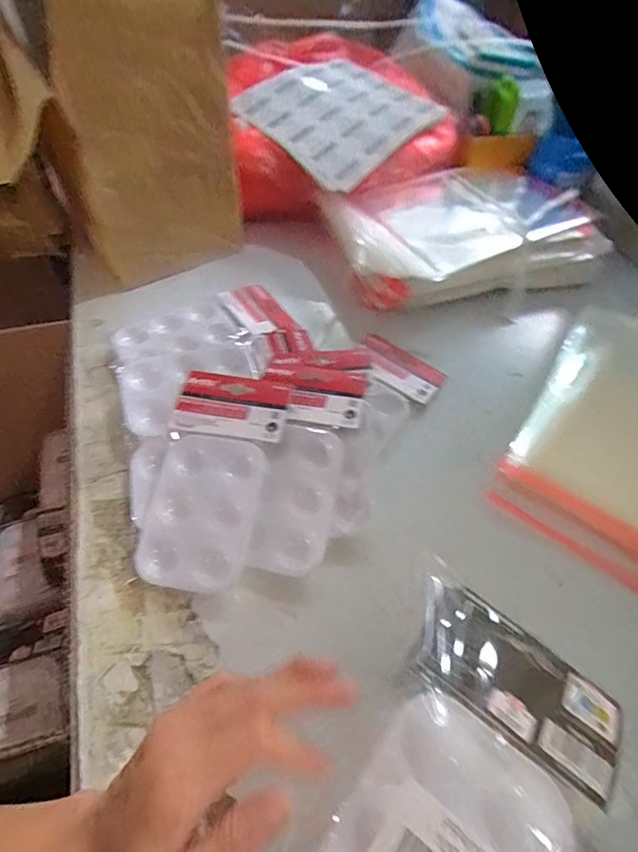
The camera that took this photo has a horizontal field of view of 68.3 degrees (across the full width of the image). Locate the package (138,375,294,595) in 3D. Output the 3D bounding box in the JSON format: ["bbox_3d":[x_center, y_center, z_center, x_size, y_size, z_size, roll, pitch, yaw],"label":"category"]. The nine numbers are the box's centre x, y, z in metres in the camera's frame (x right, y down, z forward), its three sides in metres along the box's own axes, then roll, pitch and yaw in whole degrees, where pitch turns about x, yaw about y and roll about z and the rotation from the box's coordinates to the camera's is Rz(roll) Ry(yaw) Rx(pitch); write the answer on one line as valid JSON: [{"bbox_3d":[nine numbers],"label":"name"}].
[{"bbox_3d":[-0.090,0.039,0.398,0.096,0.013,0.188,8,66,5],"label":"package"}]

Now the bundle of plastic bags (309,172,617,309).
[{"bbox_3d":[0.205,-0.260,0.644,0.363,0.072,0.246,-17,54,-15],"label":"bundle of plastic bags"}]

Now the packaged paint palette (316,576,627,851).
[{"bbox_3d":[0.064,0.166,0.214,0.103,0.016,0.185,35,51,23],"label":"packaged paint palette"}]

